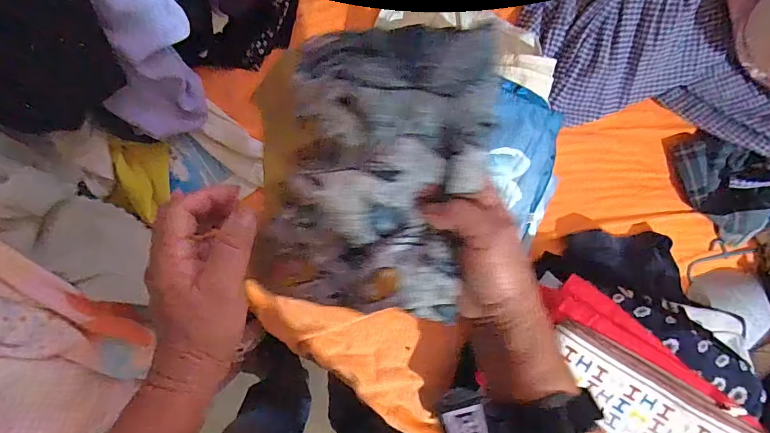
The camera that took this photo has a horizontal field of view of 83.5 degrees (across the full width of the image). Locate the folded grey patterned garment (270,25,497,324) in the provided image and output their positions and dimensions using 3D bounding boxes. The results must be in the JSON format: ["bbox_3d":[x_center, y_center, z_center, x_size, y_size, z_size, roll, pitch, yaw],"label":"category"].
[{"bbox_3d":[-0.004,-0.031,0.303,0.145,0.041,0.198,6,95,10],"label":"folded grey patterned garment"}]

